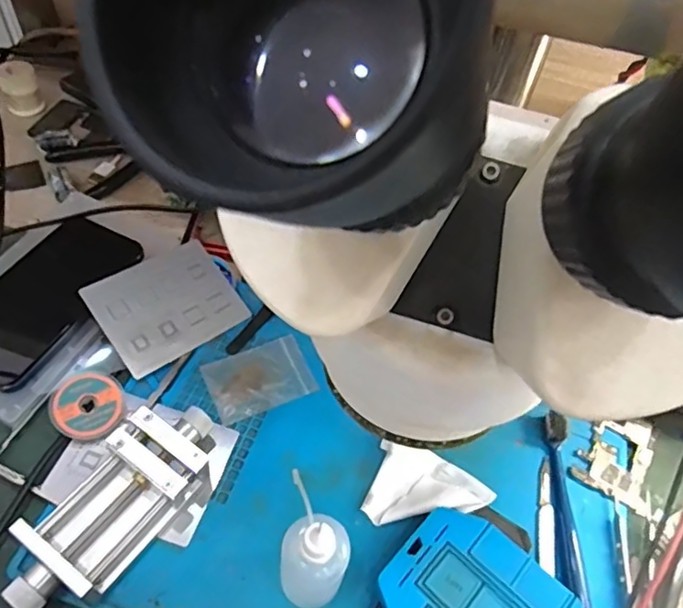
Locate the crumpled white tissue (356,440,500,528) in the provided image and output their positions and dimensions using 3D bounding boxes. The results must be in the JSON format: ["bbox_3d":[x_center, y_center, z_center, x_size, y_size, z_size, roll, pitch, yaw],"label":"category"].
[{"bbox_3d":[0.053,0.114,0.383,0.077,0.019,0.051,-3,53,-7],"label":"crumpled white tissue"}]

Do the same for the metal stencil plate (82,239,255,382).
[{"bbox_3d":[-0.132,0.000,0.445,0.098,0.005,0.081,-32,77,-29],"label":"metal stencil plate"}]

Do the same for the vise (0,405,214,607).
[{"bbox_3d":[-0.133,0.117,0.348,0.055,0.033,0.136,32,57,18],"label":"vise"}]

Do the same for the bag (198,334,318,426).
[{"bbox_3d":[-0.060,0.055,0.428,0.072,0.004,0.051,-19,57,-18],"label":"bag"}]

